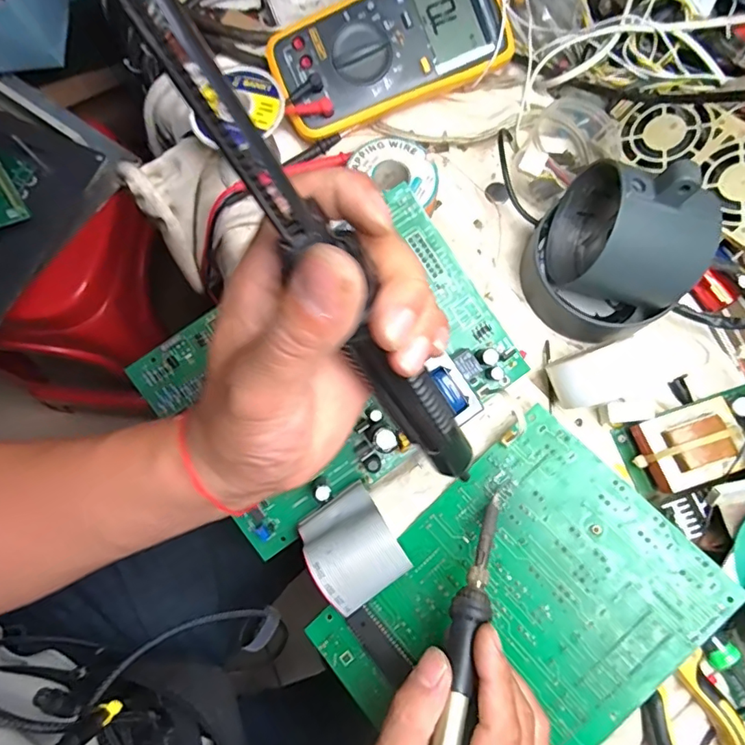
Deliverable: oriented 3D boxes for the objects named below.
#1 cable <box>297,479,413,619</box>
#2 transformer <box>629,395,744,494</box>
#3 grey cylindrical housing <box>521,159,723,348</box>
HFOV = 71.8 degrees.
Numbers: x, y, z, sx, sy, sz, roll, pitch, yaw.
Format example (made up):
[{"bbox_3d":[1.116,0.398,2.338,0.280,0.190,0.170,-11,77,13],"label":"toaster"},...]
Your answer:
[{"bbox_3d":[-0.013,0.108,0.320,0.051,0.049,0.061,-32,80,-8],"label":"cable"},{"bbox_3d":[0.210,0.049,0.345,0.059,0.042,0.047,-19,78,-5],"label":"transformer"},{"bbox_3d":[0.159,-0.077,0.339,0.101,0.110,0.080,34,79,7],"label":"grey cylindrical housing"}]

